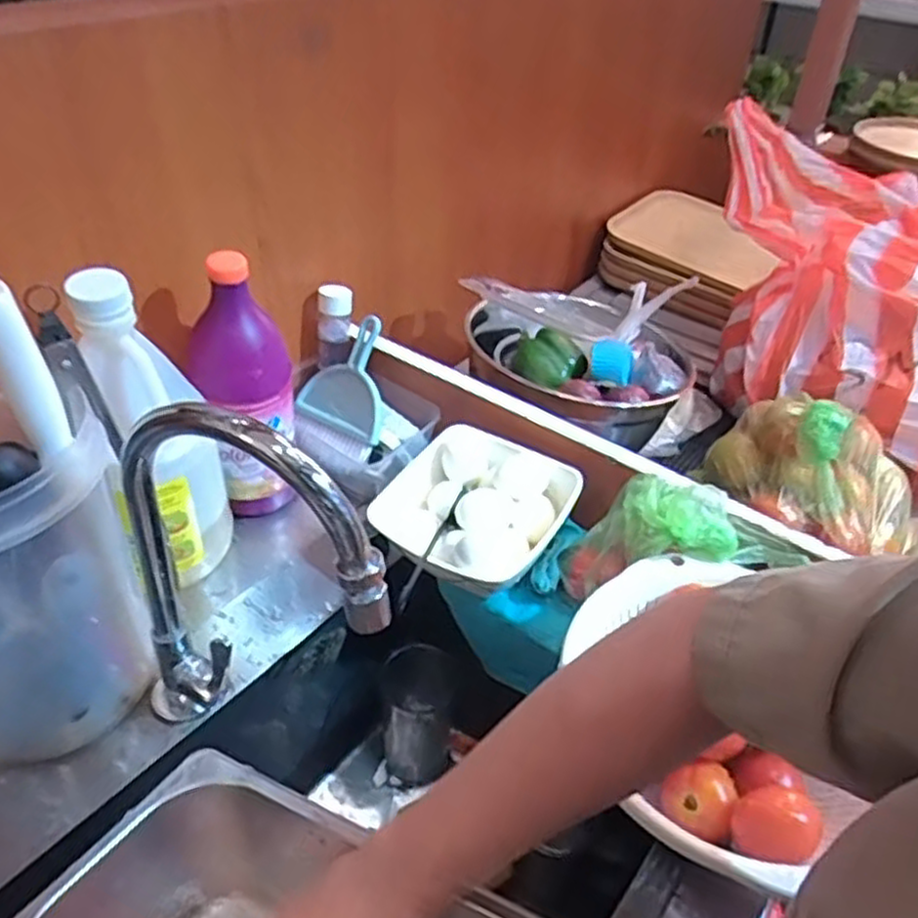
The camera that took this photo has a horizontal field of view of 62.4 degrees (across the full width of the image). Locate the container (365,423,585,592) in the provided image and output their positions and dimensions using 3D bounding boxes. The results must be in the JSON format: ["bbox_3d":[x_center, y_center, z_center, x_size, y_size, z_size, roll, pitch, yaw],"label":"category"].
[{"bbox_3d":[0.010,0.041,0.666,0.153,0.056,0.152,25,44,25],"label":"container"}]

